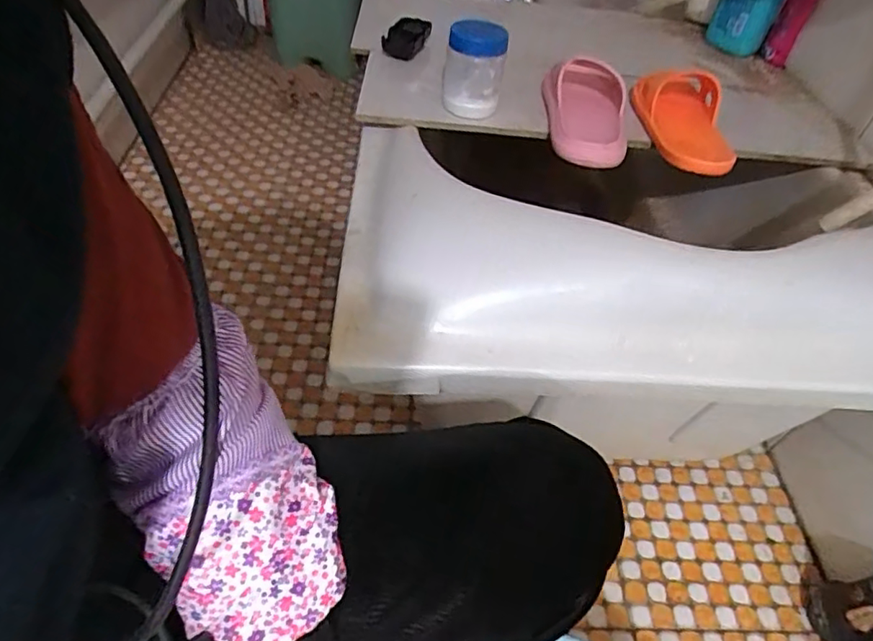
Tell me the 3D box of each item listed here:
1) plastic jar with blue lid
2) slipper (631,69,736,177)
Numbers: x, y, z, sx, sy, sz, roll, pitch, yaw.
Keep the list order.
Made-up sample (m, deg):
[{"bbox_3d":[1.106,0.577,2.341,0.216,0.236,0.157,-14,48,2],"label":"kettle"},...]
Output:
[{"bbox_3d":[0.048,-0.328,0.748,0.077,0.107,0.067,6,48,-1],"label":"plastic jar with blue lid"},{"bbox_3d":[0.335,-0.285,0.776,0.109,0.063,0.238,8,49,1],"label":"slipper"}]

